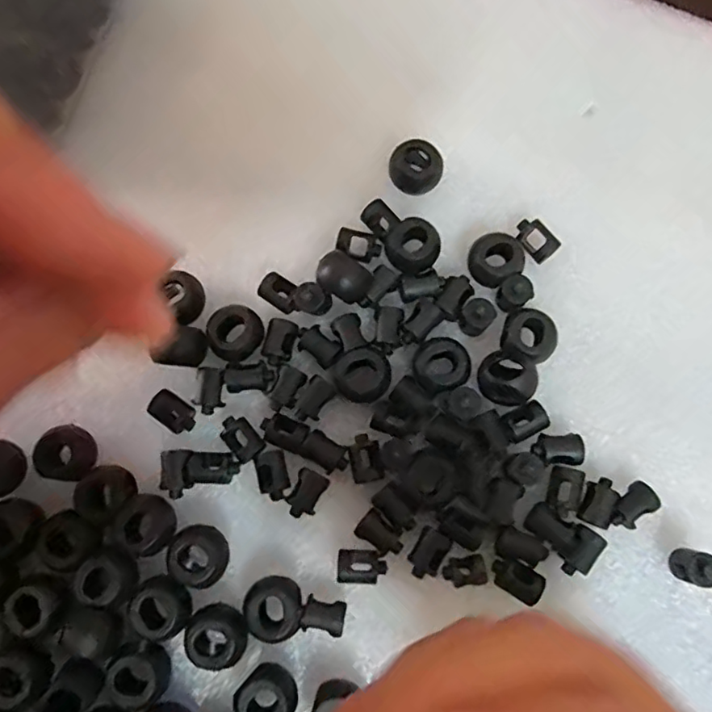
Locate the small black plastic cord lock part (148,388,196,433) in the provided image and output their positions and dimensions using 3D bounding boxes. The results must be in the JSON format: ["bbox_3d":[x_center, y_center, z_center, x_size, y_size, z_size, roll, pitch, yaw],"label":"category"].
[{"bbox_3d":[-0.057,0.018,0.186,0.014,0.005,0.009,38,80,7],"label":"small black plastic cord lock part"}]

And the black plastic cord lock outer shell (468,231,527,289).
[{"bbox_3d":[0.046,-0.032,0.192,0.017,0.011,0.016,0,79,2],"label":"black plastic cord lock outer shell"}]

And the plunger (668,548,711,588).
[{"bbox_3d":[0.100,0.062,0.174,0.008,0.013,0.009,14,80,4],"label":"plunger"}]

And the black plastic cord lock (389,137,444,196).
[{"bbox_3d":[0.020,-0.063,0.200,0.016,0.010,0.016,-40,81,-6],"label":"black plastic cord lock"}]

